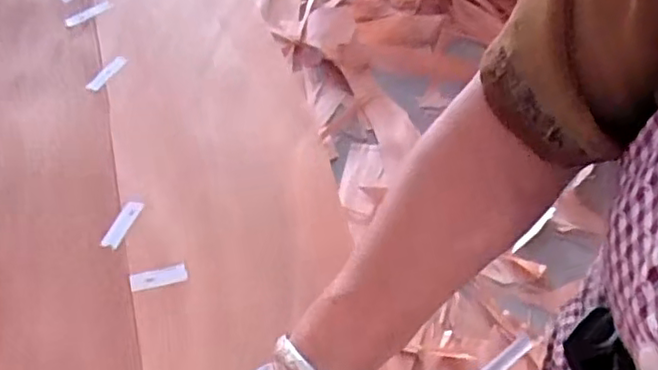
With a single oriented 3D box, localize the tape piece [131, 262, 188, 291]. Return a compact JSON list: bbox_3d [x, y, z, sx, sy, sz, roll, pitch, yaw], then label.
[{"bbox_3d":[-0.122,0.065,0.464,0.038,0.005,0.015,-11,59,-15],"label":"tape piece"}]

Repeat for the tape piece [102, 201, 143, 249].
[{"bbox_3d":[-0.157,0.030,0.492,0.013,0.004,0.041,25,66,7],"label":"tape piece"}]

